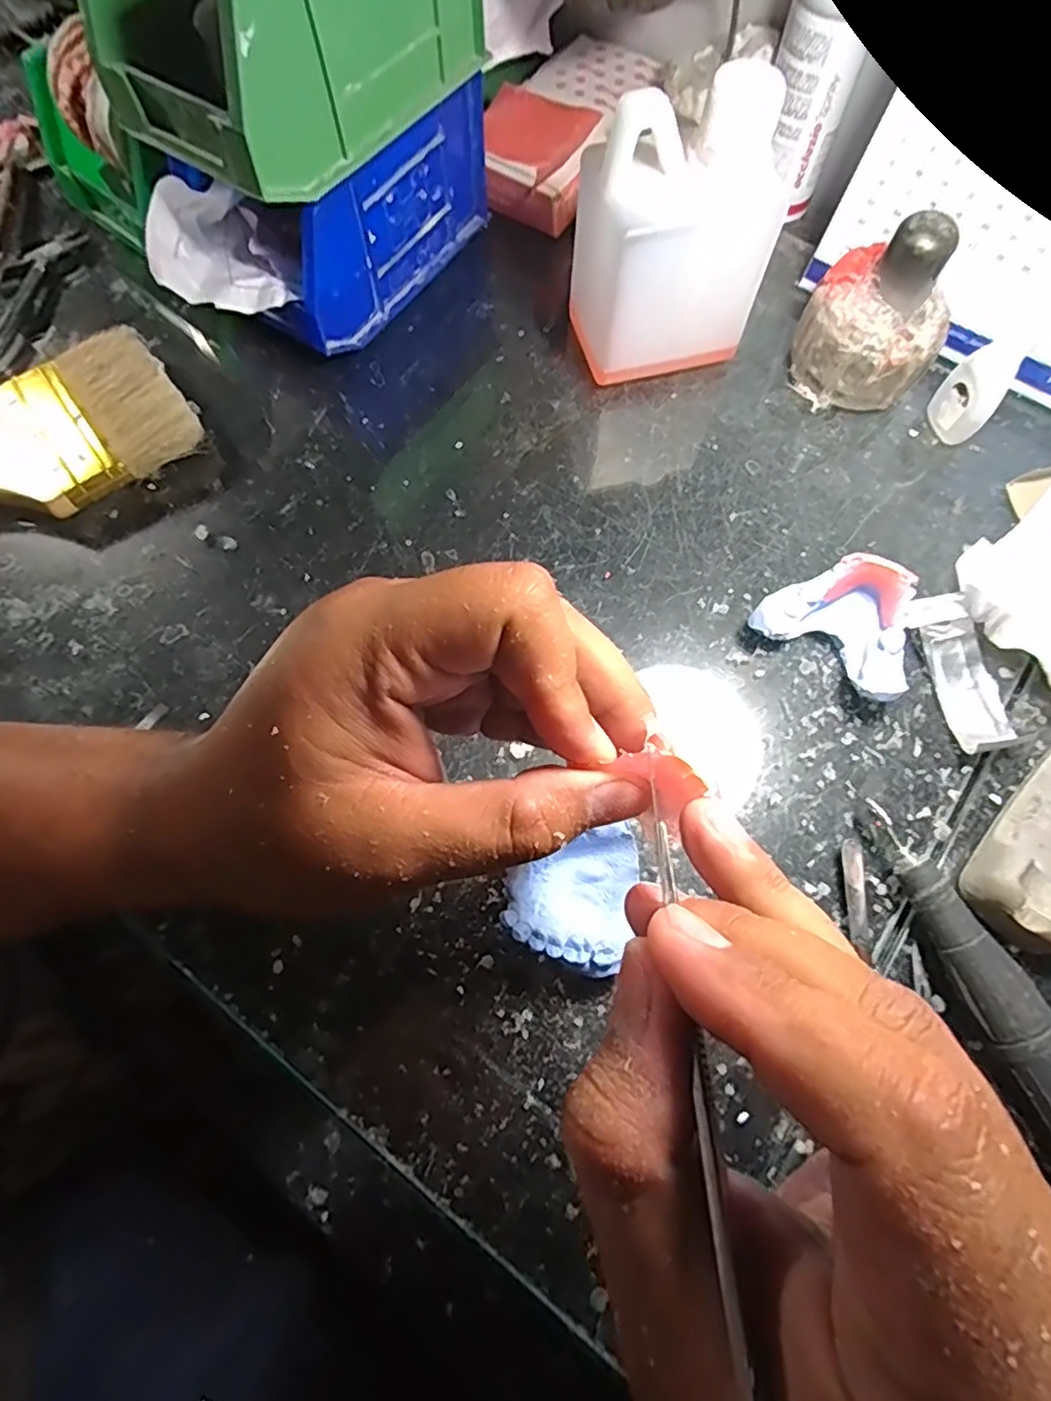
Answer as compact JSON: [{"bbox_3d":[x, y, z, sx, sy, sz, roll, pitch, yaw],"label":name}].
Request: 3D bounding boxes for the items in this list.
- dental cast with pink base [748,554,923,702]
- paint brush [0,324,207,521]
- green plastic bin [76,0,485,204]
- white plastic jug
[{"bbox_3d":[0.155,-0.037,0.306,0.071,0.042,0.052,39,75,12],"label":"dental cast with pink base"},{"bbox_3d":[-0.295,-0.126,0.348,0.216,0.022,0.095,-34,74,-11],"label":"paint brush"},{"bbox_3d":[-0.107,-0.324,0.291,0.090,0.083,0.163,36,74,11],"label":"green plastic bin"},{"bbox_3d":[0.079,-0.240,0.339,0.098,0.126,0.059,-9,71,-3],"label":"white plastic jug"}]

